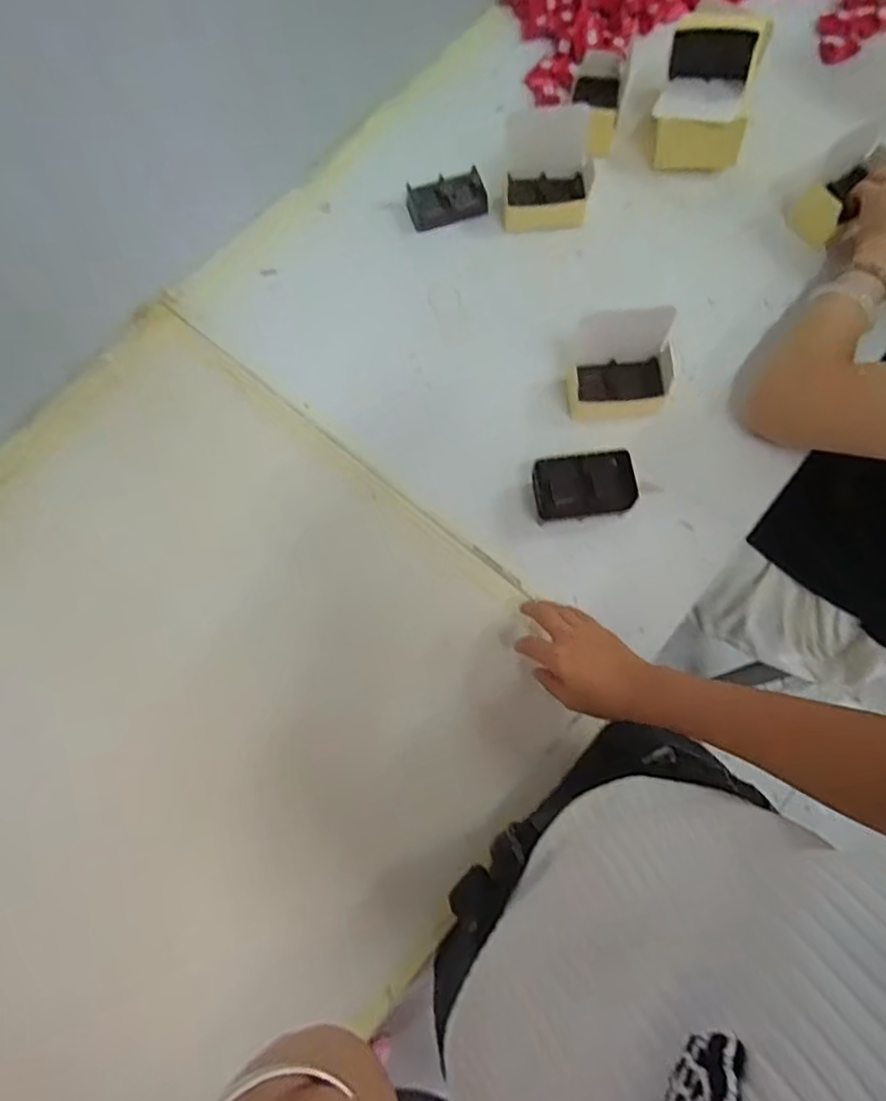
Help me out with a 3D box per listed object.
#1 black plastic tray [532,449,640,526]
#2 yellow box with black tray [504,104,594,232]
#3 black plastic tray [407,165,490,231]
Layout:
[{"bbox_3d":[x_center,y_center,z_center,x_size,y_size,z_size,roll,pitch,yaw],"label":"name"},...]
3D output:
[{"bbox_3d":[0.141,-0.061,0.613,0.098,0.046,0.062,-6,75,2],"label":"black plastic tray"},{"bbox_3d":[0.124,-0.449,0.710,0.102,0.067,0.108,2,75,4],"label":"yellow box with black tray"},{"bbox_3d":[0.004,-0.431,0.735,0.094,0.023,0.060,-17,73,-3],"label":"black plastic tray"}]

